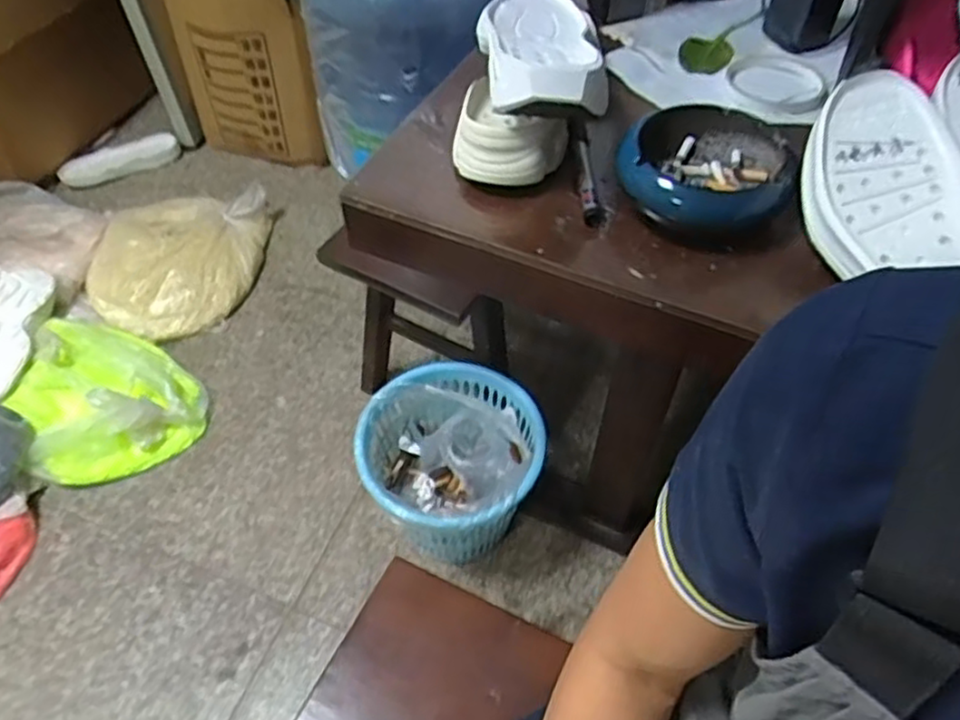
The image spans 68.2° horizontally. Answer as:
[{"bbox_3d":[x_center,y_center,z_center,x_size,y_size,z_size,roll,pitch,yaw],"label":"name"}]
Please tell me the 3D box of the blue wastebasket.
[{"bbox_3d":[-0.044,0.182,1.108,0.258,0.252,0.257,0,52,1],"label":"blue wastebasket"}]

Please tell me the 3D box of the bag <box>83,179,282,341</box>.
[{"bbox_3d":[-0.630,-0.218,1.490,0.308,0.112,0.368,2,52,3],"label":"bag"}]

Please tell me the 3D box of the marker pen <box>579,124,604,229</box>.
[{"bbox_3d":[0.095,-0.162,0.623,0.017,0.019,0.105,0,52,1],"label":"marker pen"}]

